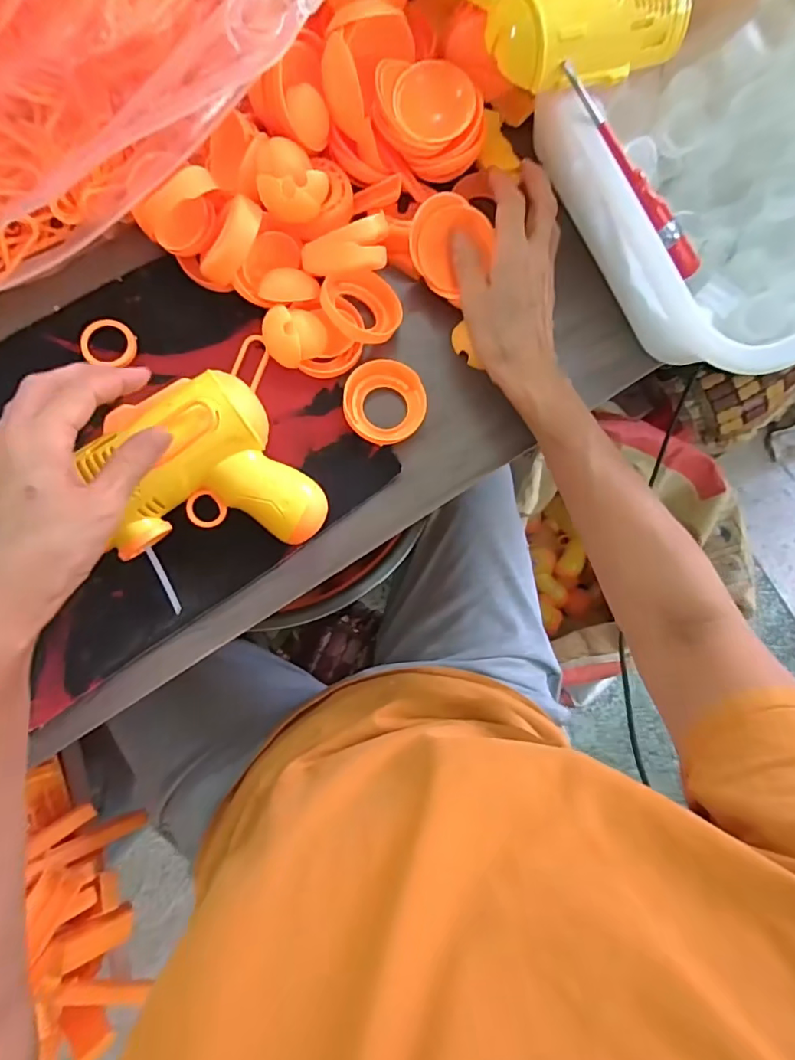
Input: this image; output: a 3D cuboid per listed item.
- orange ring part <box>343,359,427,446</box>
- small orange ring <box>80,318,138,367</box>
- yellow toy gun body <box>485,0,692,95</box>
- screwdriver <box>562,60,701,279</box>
[{"bbox_3d":[-0.009,-0.090,0.366,0.057,0.012,0.056,-3,84,-7],"label":"orange ring part"},{"bbox_3d":[-0.198,-0.129,0.357,0.034,0.006,0.029,7,83,-6],"label":"small orange ring"},{"bbox_3d":[0.119,-0.299,0.311,0.125,0.040,0.051,-17,86,-8],"label":"yellow toy gun body"},{"bbox_3d":[0.152,-0.224,0.332,0.153,0.013,0.016,41,80,-22],"label":"screwdriver"}]

